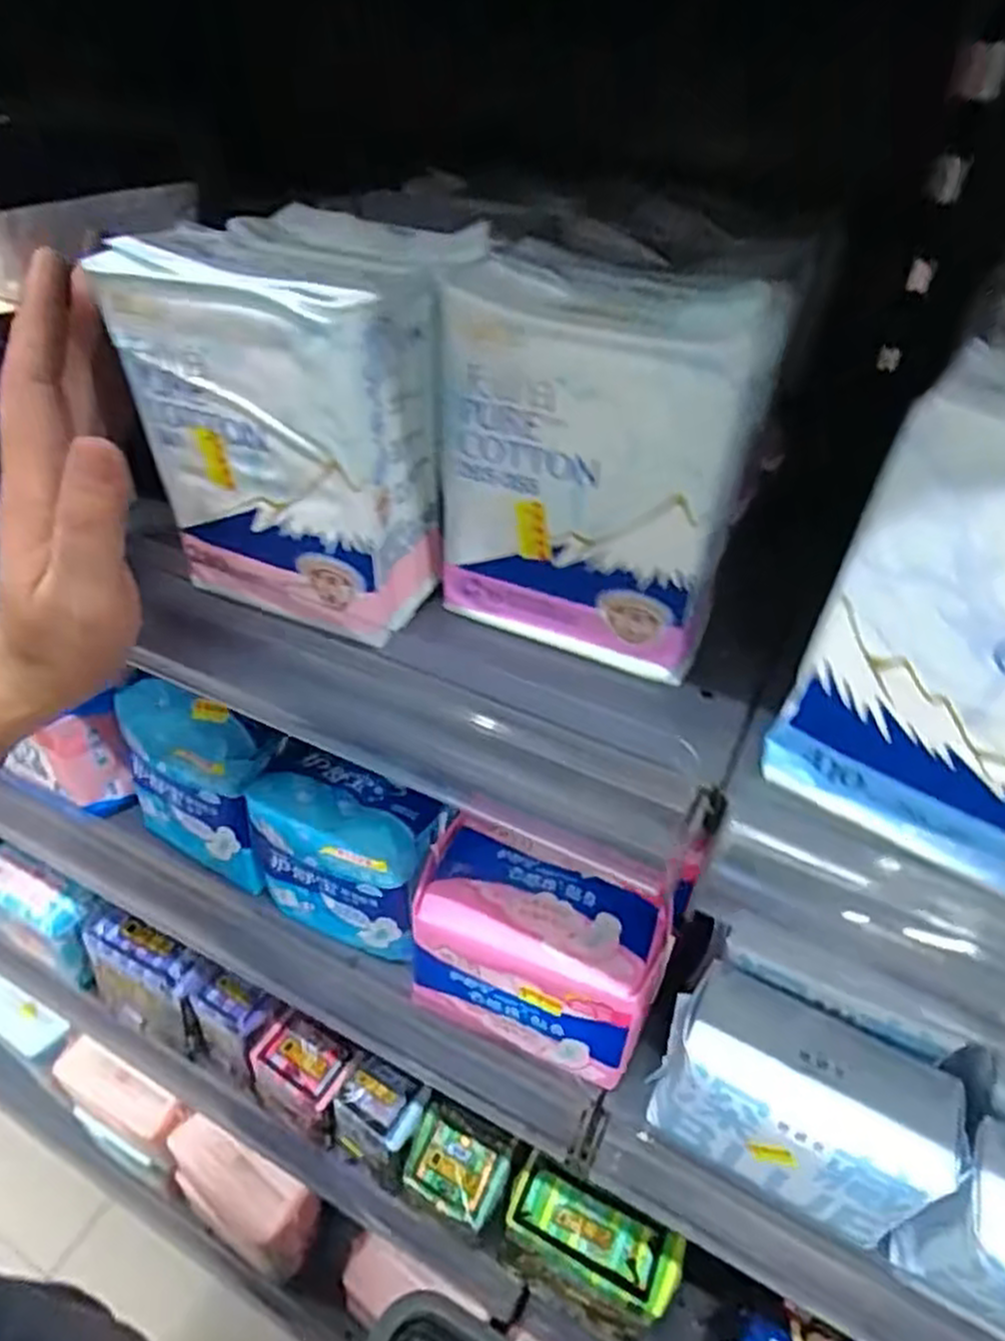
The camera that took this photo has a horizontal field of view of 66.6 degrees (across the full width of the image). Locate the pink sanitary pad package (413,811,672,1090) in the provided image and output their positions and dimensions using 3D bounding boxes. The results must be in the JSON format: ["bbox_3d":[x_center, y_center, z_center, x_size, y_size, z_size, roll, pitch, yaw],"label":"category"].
[{"bbox_3d":[0.017,0.146,0.404,0.126,0.086,0.068,20,42,17],"label":"pink sanitary pad package"}]

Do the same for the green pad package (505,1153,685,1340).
[{"bbox_3d":[0.061,0.433,0.568,0.122,0.084,0.054,20,42,16],"label":"green pad package"}]

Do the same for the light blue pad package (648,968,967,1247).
[{"bbox_3d":[0.131,0.198,0.353,0.114,0.079,0.056,21,42,17],"label":"light blue pad package"}]

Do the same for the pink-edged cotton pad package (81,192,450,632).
[{"bbox_3d":[-0.075,-0.086,0.267,0.093,0.133,0.056,18,41,15],"label":"pink-edged cotton pad package"}]

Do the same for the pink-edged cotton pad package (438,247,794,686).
[{"bbox_3d":[0.031,-0.069,0.270,0.102,0.123,0.049,22,42,18],"label":"pink-edged cotton pad package"}]

